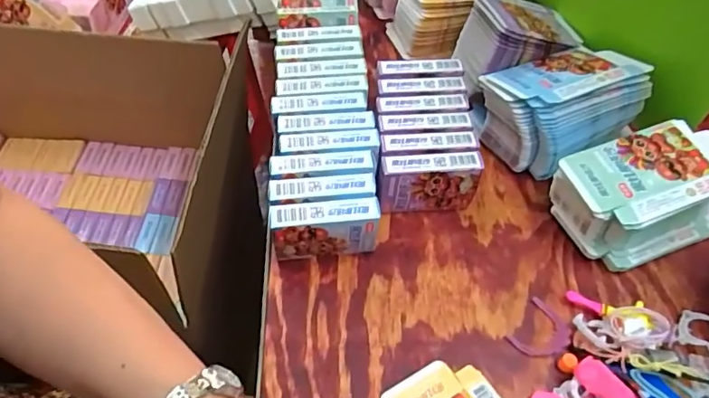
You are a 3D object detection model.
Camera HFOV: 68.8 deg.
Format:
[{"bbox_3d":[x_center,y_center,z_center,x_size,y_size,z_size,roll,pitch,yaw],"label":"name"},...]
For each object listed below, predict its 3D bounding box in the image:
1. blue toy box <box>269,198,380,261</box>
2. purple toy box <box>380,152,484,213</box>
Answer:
[{"bbox_3d":[-0.026,0.030,0.460,0.090,0.068,0.022,-3,55,-5],"label":"blue toy box"},{"bbox_3d":[0.069,-0.013,0.495,0.092,0.067,0.024,-4,55,-6],"label":"purple toy box"}]

